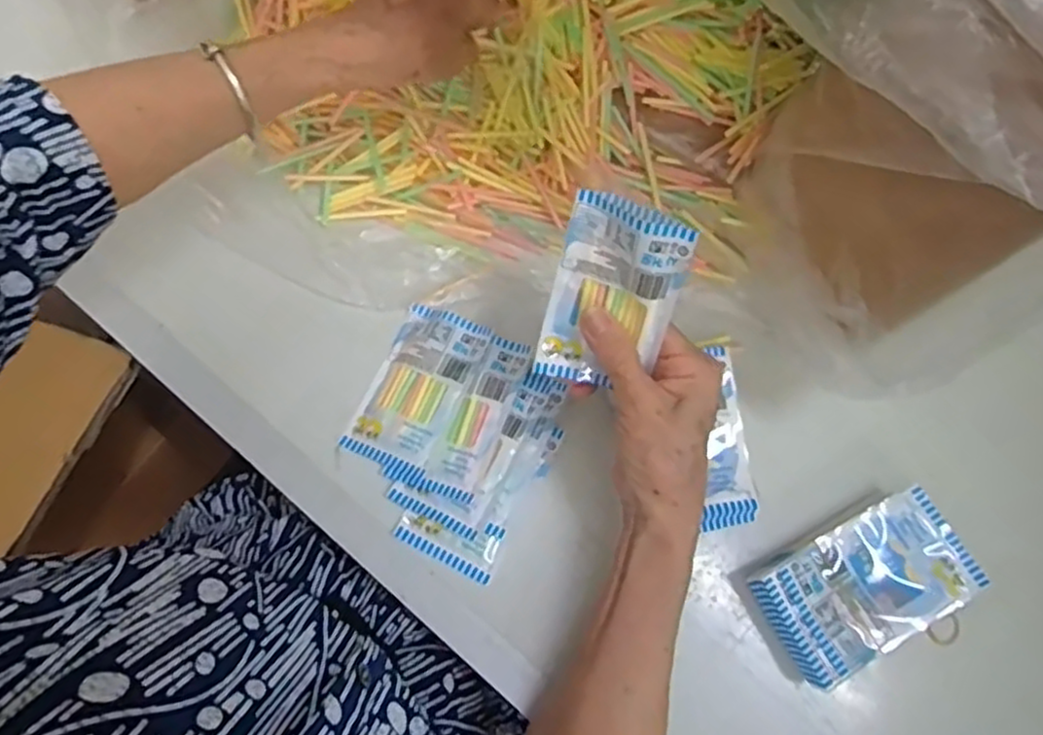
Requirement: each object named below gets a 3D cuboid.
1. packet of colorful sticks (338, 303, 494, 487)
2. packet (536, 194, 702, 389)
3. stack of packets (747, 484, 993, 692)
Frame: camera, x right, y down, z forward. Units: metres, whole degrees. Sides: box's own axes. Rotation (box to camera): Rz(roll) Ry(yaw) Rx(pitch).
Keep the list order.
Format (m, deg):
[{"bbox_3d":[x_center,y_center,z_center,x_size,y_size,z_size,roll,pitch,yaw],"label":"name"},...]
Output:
[{"bbox_3d":[-0.066,0.013,0.455,0.060,0.006,0.104,21,76,22],"label":"packet of colorful sticks"},{"bbox_3d":[0.047,-0.033,0.374,0.062,0.103,0.012,22,34,13],"label":"packet"},{"bbox_3d":[0.201,0.126,0.424,0.120,0.032,0.069,-26,77,-8],"label":"stack of packets"}]

